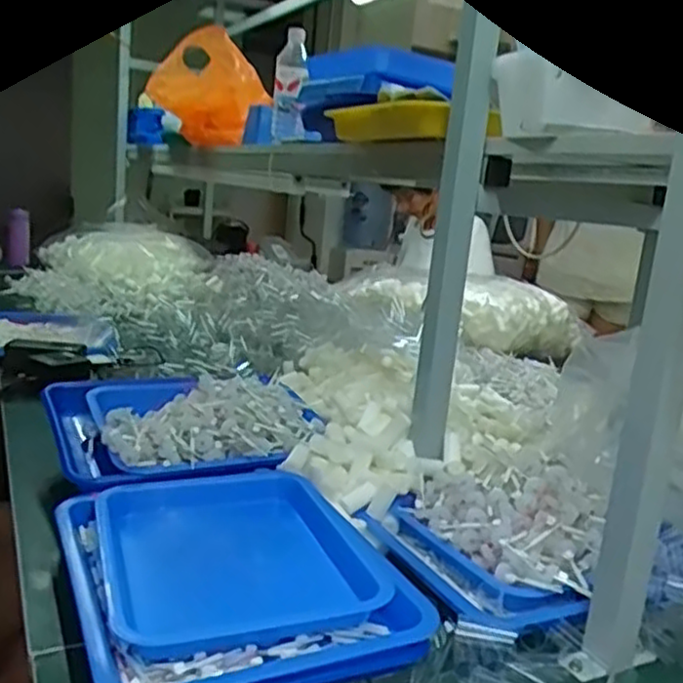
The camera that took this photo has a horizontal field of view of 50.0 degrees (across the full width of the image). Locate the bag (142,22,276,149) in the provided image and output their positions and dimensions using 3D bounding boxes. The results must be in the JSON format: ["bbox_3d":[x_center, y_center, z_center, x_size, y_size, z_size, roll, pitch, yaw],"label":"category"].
[{"bbox_3d":[-0.307,-0.606,1.810,0.120,0.308,0.239,21,63,40],"label":"bag"}]

